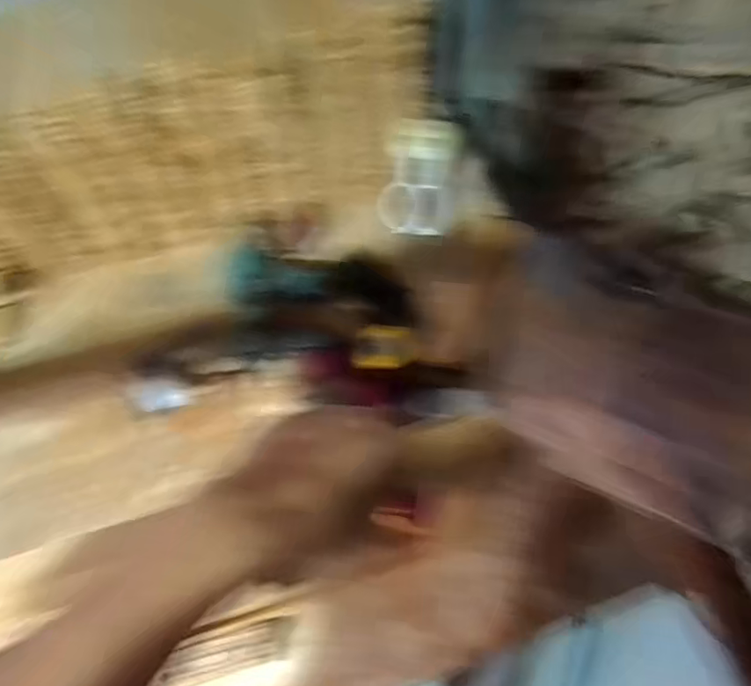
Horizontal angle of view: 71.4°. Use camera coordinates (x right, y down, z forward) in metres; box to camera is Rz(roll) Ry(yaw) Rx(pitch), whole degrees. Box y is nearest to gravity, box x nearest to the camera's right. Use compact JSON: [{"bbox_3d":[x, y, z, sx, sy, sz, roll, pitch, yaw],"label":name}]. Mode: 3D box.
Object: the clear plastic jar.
[{"bbox_3d":[0.066,-0.239,0.745,0.098,0.090,0.152,8,62,8],"label":"clear plastic jar"}]

